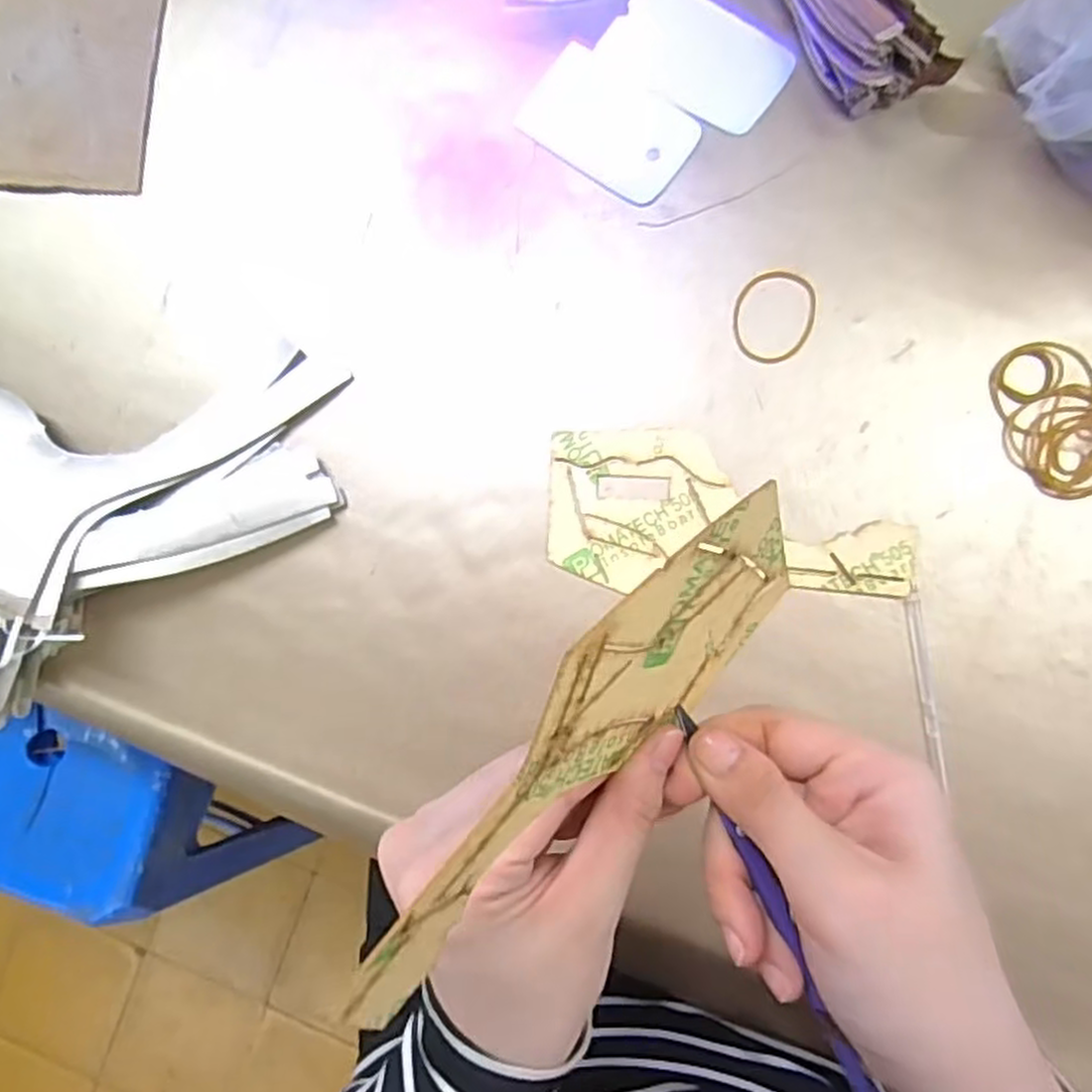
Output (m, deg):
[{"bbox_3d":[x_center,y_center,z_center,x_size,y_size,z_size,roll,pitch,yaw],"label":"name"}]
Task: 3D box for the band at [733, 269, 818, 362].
[{"bbox_3d":[0.109,-0.109,0.357,0.038,0.004,0.045,2,86,6],"label":"band"}]

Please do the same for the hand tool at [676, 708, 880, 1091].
[{"bbox_3d":[0.083,0.137,0.218,0.006,0.005,0.192,-25,83,2],"label":"hand tool"}]

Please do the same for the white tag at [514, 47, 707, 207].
[{"bbox_3d":[0.032,-0.210,0.374,0.081,0.004,0.052,35,90,7],"label":"white tag"}]

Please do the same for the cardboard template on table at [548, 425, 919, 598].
[{"bbox_3d":[0.084,-0.017,0.351,0.164,0.006,0.077,0,84,5],"label":"cardboard template on table"}]

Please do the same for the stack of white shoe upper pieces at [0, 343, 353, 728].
[{"bbox_3d":[-0.282,-0.012,0.373,0.348,0.043,0.193,3,86,6],"label":"stack of white shoe upper pieces"}]

